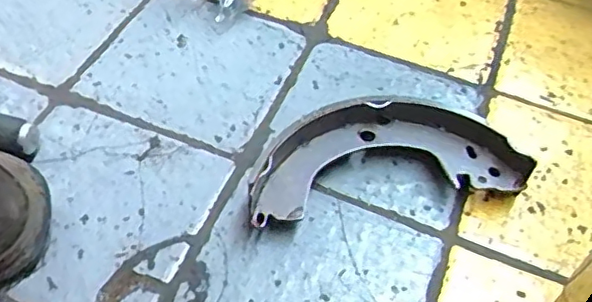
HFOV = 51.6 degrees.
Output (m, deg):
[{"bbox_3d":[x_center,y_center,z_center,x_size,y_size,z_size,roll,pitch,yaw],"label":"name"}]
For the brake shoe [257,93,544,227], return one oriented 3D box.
[{"bbox_3d":[0.056,0.005,0.420,0.182,0.042,0.075,-8,52,-10],"label":"brake shoe"}]

